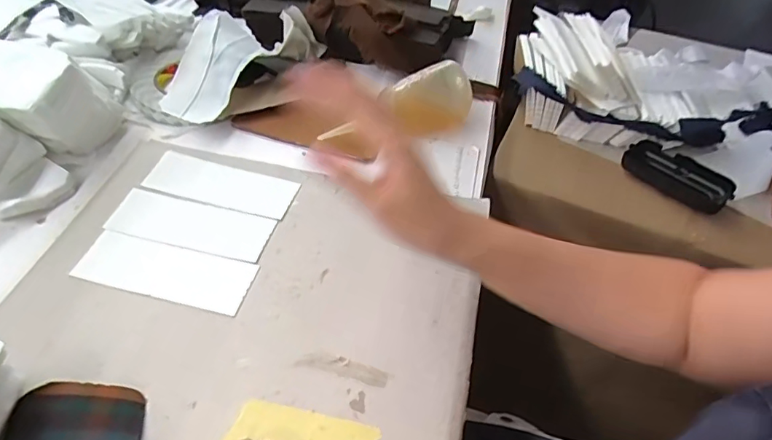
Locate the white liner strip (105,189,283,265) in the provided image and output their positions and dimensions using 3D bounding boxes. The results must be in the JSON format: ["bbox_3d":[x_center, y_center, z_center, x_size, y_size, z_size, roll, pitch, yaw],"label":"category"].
[{"bbox_3d":[-0.177,0.004,0.452,0.144,0.005,0.052,12,49,6],"label":"white liner strip"}]

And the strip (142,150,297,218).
[{"bbox_3d":[-0.161,-0.035,0.486,0.145,0.006,0.052,14,49,7],"label":"strip"}]

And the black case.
[{"bbox_3d":[0.321,-0.051,0.544,0.052,0.023,0.109,-35,60,-29],"label":"black case"}]

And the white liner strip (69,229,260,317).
[{"bbox_3d":[-0.186,0.042,0.419,0.146,0.004,0.052,12,49,6],"label":"white liner strip"}]

